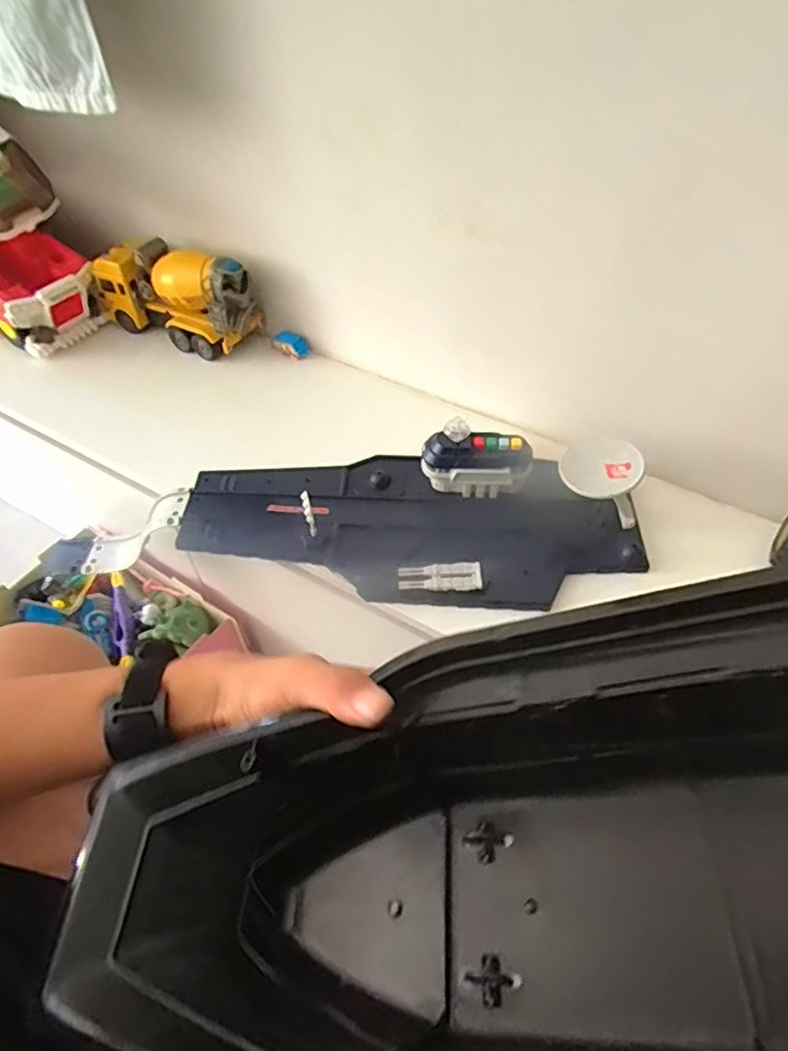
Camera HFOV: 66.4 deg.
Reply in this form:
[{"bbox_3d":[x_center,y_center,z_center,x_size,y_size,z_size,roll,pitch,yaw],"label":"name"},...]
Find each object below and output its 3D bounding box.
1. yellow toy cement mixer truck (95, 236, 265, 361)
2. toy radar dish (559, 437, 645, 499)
[{"bbox_3d":[-0.334,-0.344,0.914,0.256,0.134,0.095,9,50,10],"label":"yellow toy cement mixer truck"},{"bbox_3d":[0.223,-0.066,0.651,0.082,0.012,0.080,-7,59,11],"label":"toy radar dish"}]

